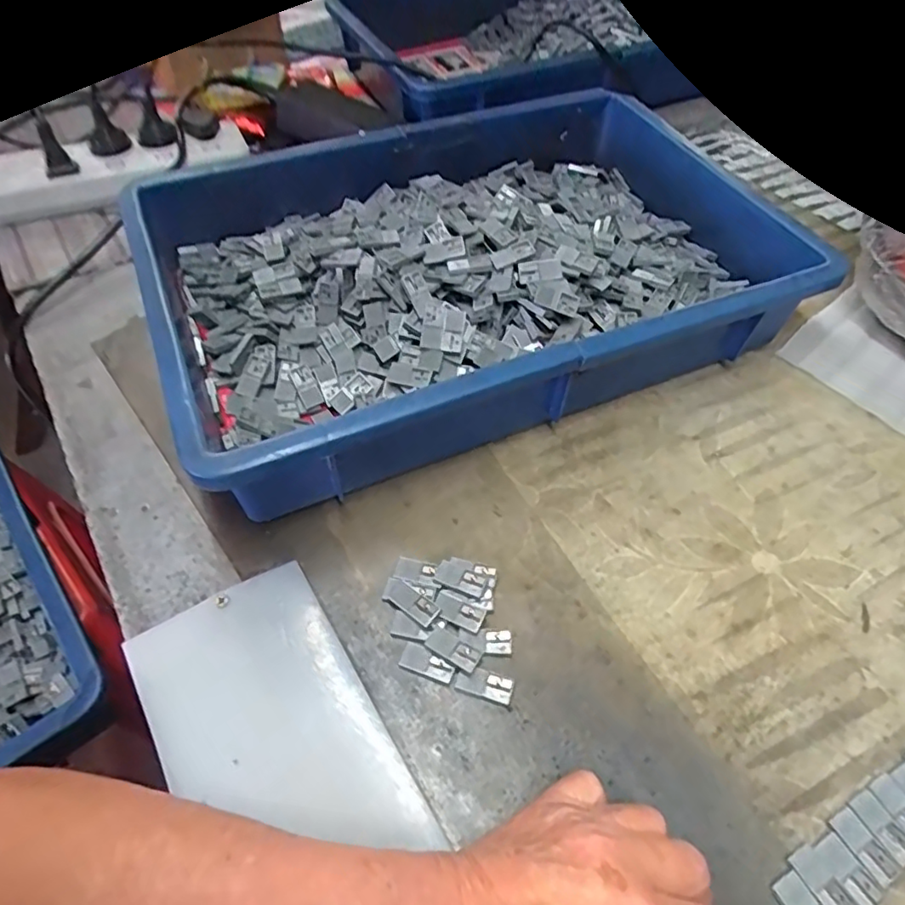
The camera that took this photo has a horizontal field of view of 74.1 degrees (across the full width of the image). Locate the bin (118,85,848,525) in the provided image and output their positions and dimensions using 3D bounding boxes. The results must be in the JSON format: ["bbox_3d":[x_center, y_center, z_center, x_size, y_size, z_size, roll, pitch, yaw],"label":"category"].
[{"bbox_3d":[0.008,-0.138,0.445,0.426,0.100,0.294,-19,54,-17],"label":"bin"}]

